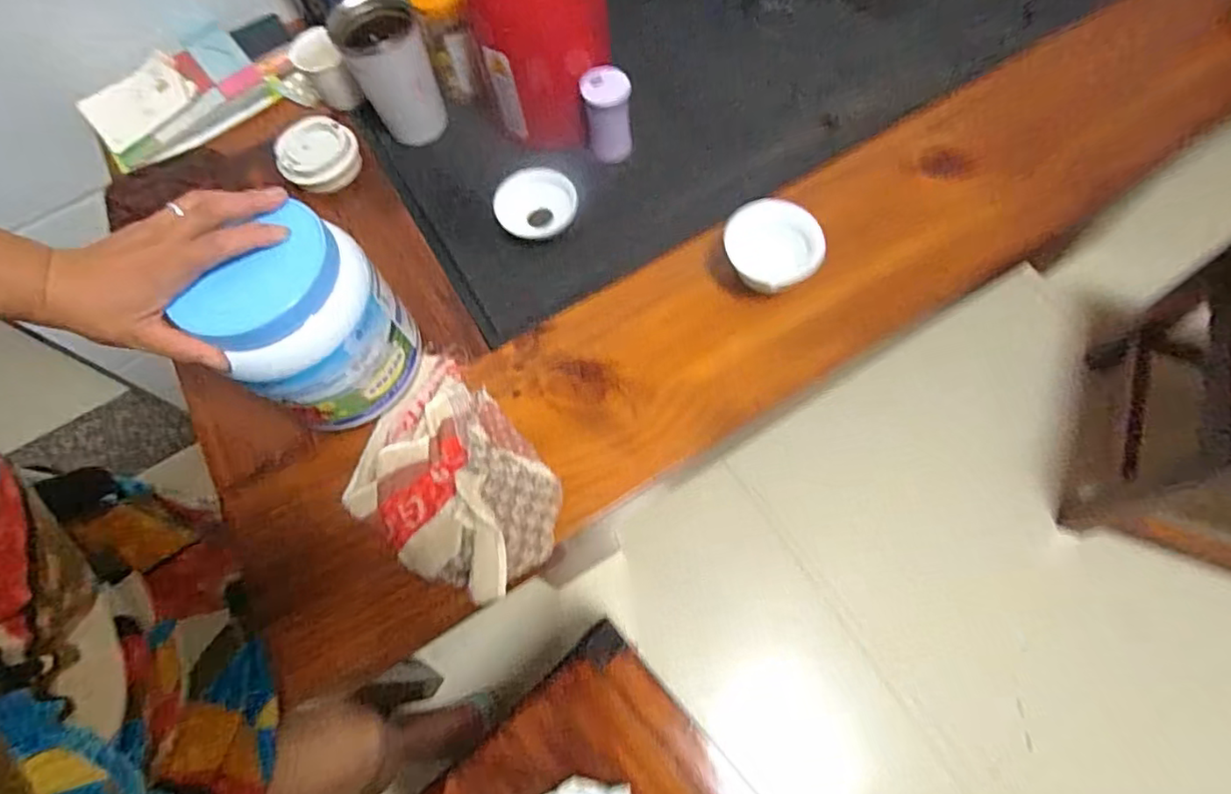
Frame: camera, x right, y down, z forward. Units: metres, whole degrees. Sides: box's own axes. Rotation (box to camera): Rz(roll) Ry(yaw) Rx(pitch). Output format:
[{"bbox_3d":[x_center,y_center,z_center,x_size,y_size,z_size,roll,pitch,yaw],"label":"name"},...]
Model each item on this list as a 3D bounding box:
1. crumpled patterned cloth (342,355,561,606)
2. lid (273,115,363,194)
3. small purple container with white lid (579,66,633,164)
[{"bbox_3d":[-0.144,0.068,0.515,0.143,0.041,0.215,-41,71,-14],"label":"crumpled patterned cloth"},{"bbox_3d":[-0.329,-0.271,0.676,0.082,0.030,0.091,-19,67,-6],"label":"lid"},{"bbox_3d":[-0.010,-0.298,0.646,0.048,0.085,0.042,16,68,9],"label":"small purple container with white lid"}]

